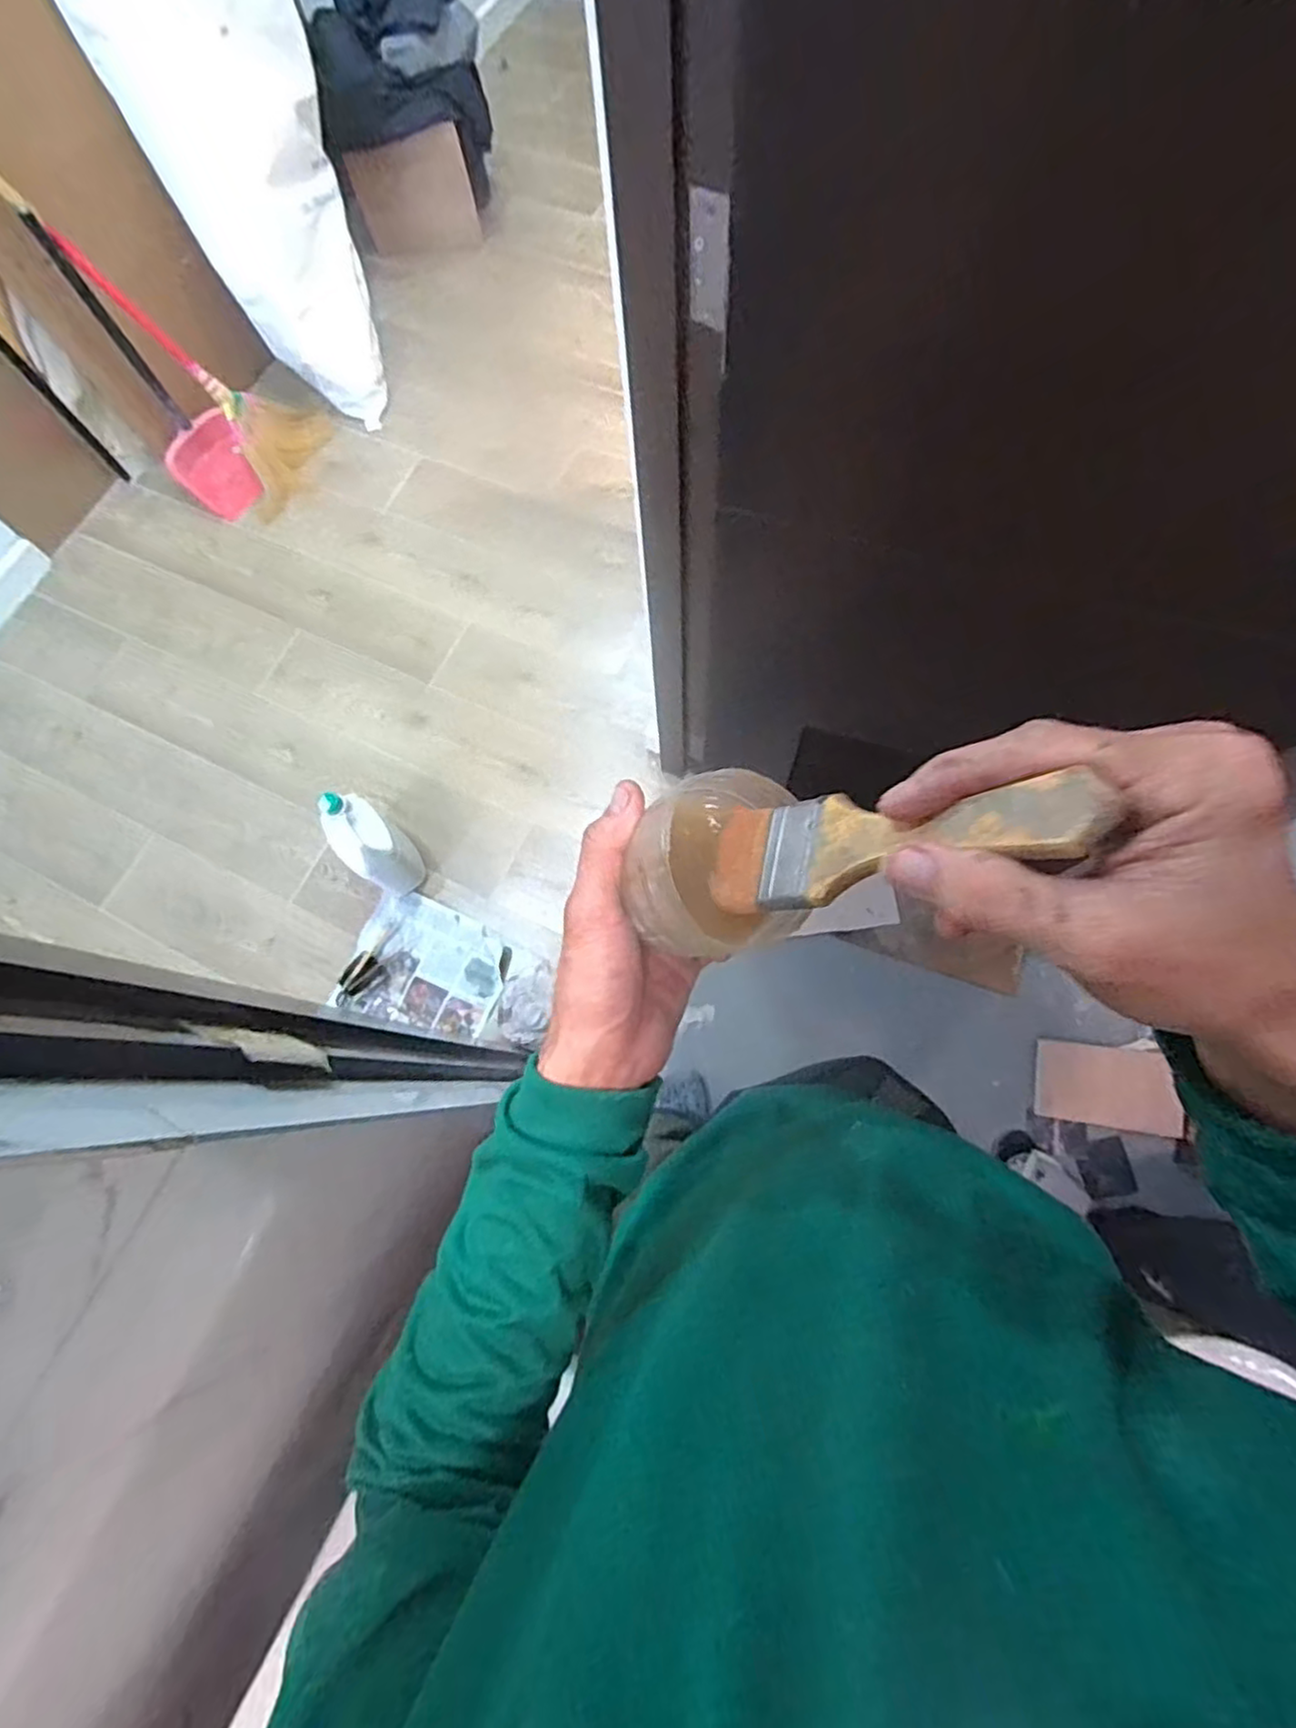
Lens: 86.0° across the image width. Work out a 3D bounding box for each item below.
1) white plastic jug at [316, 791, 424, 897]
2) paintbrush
[{"bbox_3d":[-0.587,-0.035,1.503,0.186,0.260,0.118,42,80,13],"label":"white plastic jug"},{"bbox_3d":[0.072,-0.009,0.245,0.015,0.165,0.043,24,73,-26],"label":"paintbrush"}]

